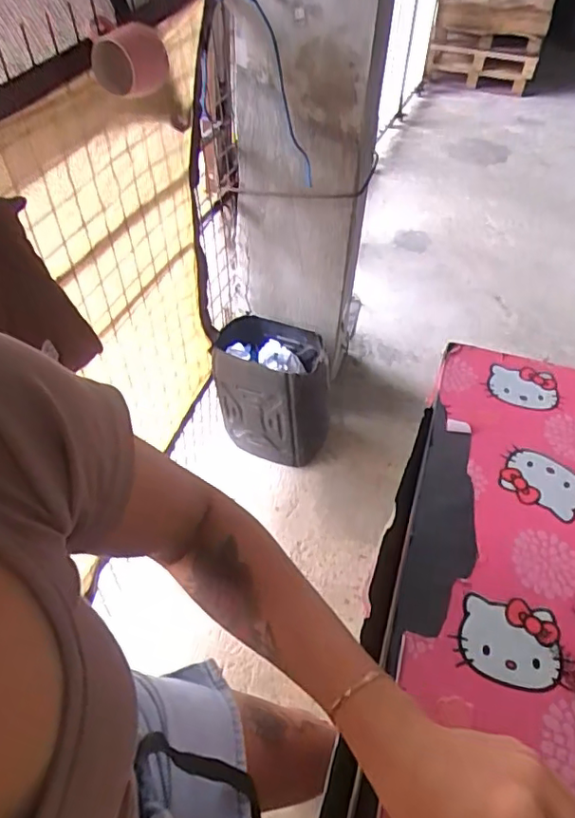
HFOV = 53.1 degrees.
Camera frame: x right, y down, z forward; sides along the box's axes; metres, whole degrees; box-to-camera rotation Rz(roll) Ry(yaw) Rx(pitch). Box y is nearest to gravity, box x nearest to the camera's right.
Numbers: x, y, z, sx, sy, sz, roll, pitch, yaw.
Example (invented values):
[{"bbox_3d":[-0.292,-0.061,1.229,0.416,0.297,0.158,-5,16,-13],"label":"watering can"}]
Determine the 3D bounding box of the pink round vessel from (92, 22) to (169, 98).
[{"bbox_3d":[-0.225,-0.510,0.838,0.073,0.082,0.084,22,49,15],"label":"pink round vessel"}]

